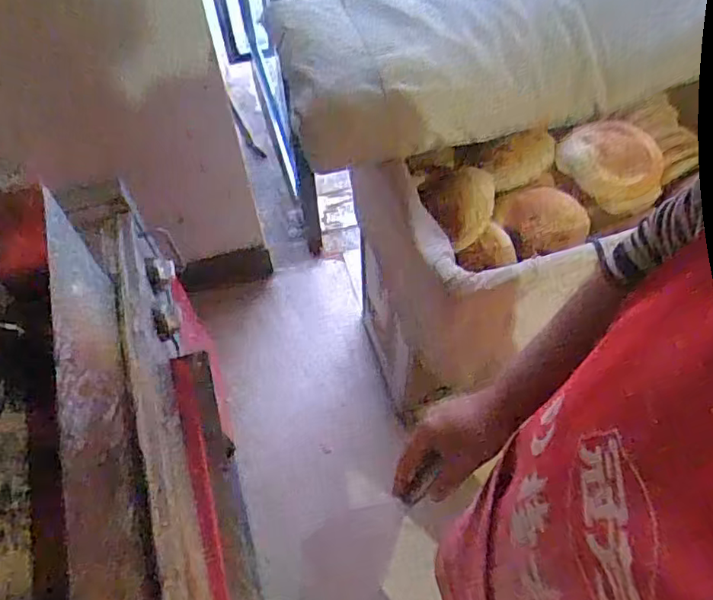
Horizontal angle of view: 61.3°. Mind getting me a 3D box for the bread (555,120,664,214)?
[{"bbox_3d":[0.359,-0.190,0.850,0.146,0.072,0.105,29,64,17],"label":"bread"}]

